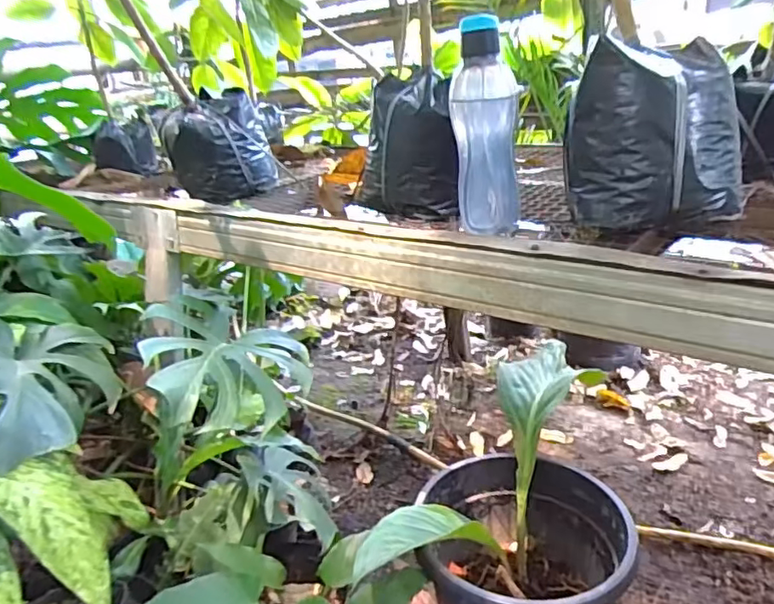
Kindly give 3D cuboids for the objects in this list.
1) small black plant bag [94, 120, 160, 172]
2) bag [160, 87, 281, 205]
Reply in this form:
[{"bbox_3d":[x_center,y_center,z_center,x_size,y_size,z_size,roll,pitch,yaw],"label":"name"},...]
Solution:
[{"bbox_3d":[-0.695,-0.405,1.568,0.153,0.128,0.119,-11,21,-18],"label":"small black plant bag"},{"bbox_3d":[-0.321,-0.294,1.118,0.126,0.165,0.164,12,26,37],"label":"bag"}]

